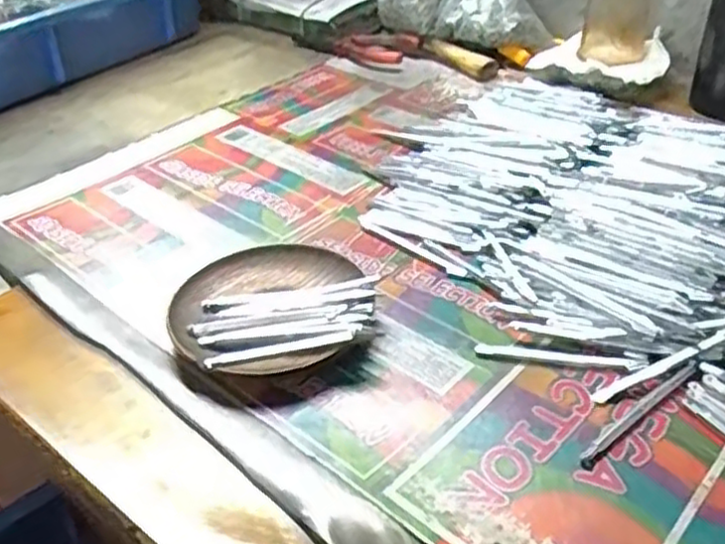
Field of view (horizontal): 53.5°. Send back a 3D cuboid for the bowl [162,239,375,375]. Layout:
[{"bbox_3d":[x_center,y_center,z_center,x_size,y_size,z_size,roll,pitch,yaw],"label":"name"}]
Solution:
[{"bbox_3d":[-0.053,0.017,0.424,0.114,0.021,0.117,-2,38,2],"label":"bowl"}]

